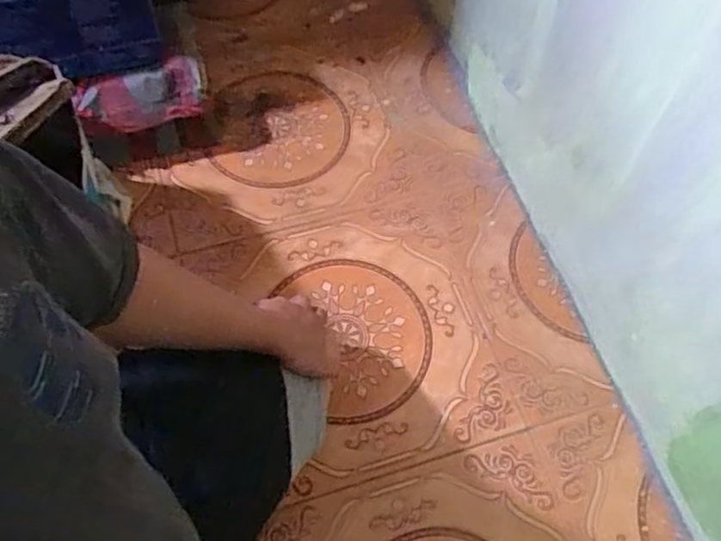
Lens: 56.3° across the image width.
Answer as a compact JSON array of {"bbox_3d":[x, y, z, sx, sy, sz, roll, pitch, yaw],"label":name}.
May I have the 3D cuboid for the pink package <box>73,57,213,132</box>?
[{"bbox_3d":[-0.335,-0.270,1.047,0.188,0.088,0.050,-15,21,-6],"label":"pink package"}]

